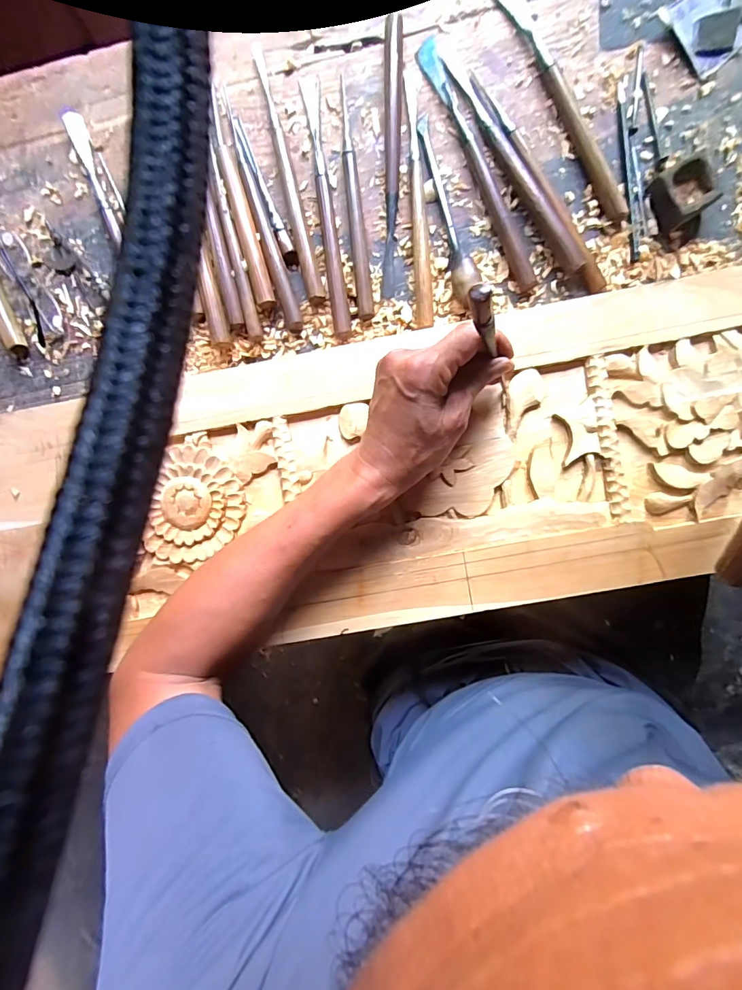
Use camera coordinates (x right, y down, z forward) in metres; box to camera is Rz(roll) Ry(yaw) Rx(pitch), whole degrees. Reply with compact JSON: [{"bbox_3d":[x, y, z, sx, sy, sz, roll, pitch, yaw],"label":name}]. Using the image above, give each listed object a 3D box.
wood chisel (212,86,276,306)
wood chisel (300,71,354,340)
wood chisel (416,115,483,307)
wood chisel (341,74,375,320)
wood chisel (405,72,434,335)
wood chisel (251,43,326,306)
[{"bbox_3d":[-0.132,-0.296,0.429,0.018,0.013,0.217,-15,91,4],"label":"wood chisel"},{"bbox_3d":[-0.044,-0.284,0.423,0.017,0.014,0.256,-8,91,4],"label":"wood chisel"},{"bbox_3d":[0.072,-0.277,0.418,0.025,0.021,0.185,-16,91,4],"label":"wood chisel"},{"bbox_3d":[-0.016,-0.293,0.427,0.016,0.012,0.229,-6,91,4],"label":"wood chisel"},{"bbox_3d":[0.045,-0.286,0.418,0.015,0.015,0.244,-4,91,4],"label":"wood chisel"},{"bbox_3d":[-0.085,-0.320,0.427,0.016,0.013,0.261,-14,91,4],"label":"wood chisel"}]

